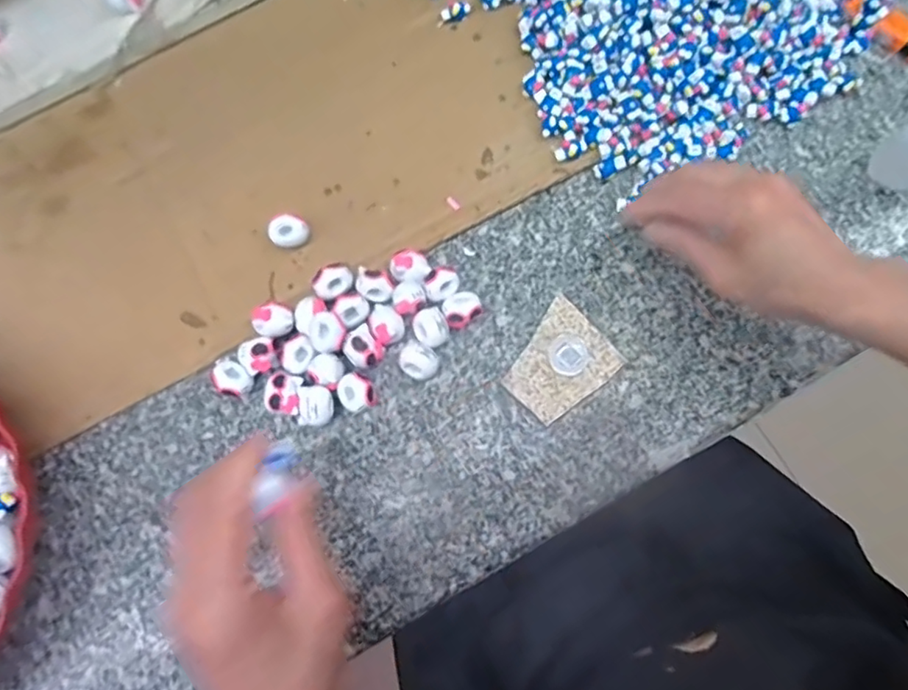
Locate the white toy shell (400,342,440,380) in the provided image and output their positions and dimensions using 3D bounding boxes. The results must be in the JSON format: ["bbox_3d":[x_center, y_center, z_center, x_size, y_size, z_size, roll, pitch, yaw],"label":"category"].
[{"bbox_3d":[-0.022,0.011,0.386,0.026,0.022,0.022,28,78,5],"label":"white toy shell"}]

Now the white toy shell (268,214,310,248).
[{"bbox_3d":[-0.112,-0.075,0.403,0.025,0.020,0.021,-18,78,-5],"label":"white toy shell"}]

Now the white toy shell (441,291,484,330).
[{"bbox_3d":[0.005,-0.023,0.394,0.024,0.022,0.022,-34,80,-8],"label":"white toy shell"}]

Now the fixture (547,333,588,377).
[{"bbox_3d":[0.076,0.007,0.389,0.026,0.004,0.027,0,77,-1],"label":"fixture"}]

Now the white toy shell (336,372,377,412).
[{"bbox_3d":[-0.063,0.031,0.381,0.022,0.019,0.025,-24,79,-6],"label":"white toy shell"}]

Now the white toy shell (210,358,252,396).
[{"bbox_3d":[-0.143,0.022,0.382,0.028,0.022,0.020,36,79,7],"label":"white toy shell"}]

